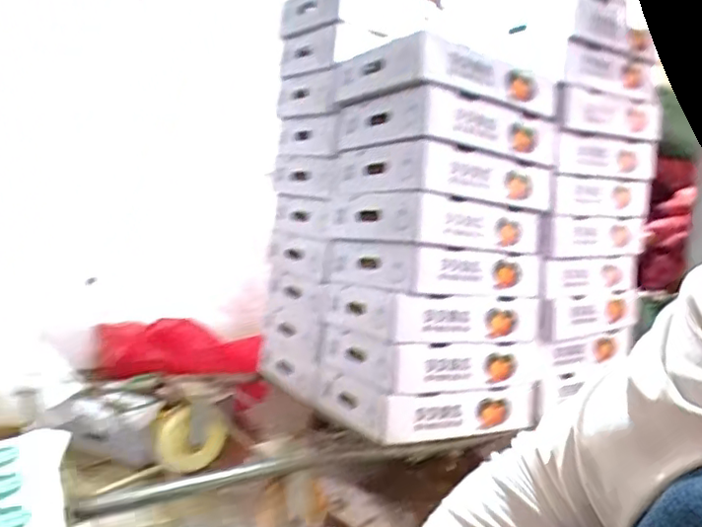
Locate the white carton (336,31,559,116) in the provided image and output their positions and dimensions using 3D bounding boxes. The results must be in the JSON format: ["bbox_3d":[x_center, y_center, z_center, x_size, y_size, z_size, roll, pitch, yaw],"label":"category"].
[{"bbox_3d":[0.171,-0.342,1.134,0.357,0.087,0.289,1,4,-37],"label":"white carton"}]

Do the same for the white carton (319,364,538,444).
[{"bbox_3d":[0.143,0.263,1.167,0.369,0.084,0.246,1,4,-32],"label":"white carton"}]

